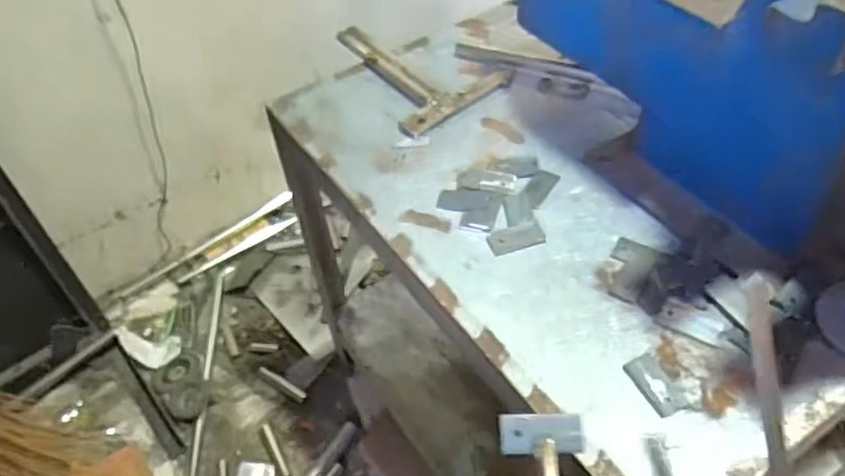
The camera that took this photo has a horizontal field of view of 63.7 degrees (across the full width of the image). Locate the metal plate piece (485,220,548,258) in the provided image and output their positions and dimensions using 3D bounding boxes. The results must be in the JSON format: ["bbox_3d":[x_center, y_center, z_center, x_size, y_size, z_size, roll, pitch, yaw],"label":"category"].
[{"bbox_3d":[0.085,0.000,0.614,0.051,0.004,0.027,-17,48,-9],"label":"metal plate piece"}]

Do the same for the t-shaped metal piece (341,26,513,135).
[{"bbox_3d":[-0.008,-0.204,0.796,0.144,0.020,0.205,-29,51,-20],"label":"t-shaped metal piece"}]

